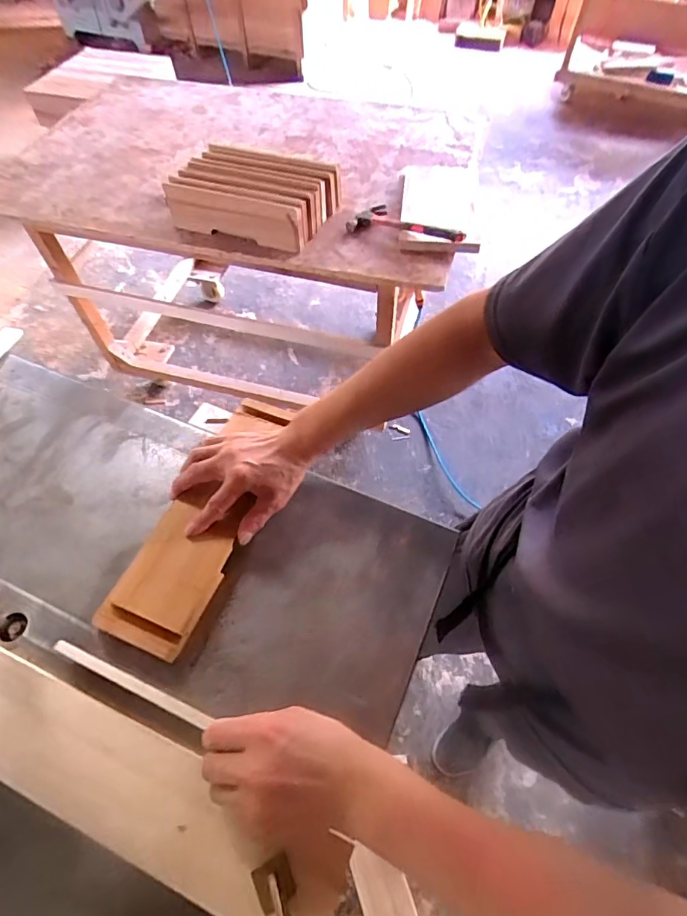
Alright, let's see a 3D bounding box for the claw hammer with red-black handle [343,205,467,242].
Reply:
[{"bbox_3d":[0.135,-0.497,1.046,0.266,0.026,0.095,30,63,33],"label":"claw hammer with red-black handle"}]

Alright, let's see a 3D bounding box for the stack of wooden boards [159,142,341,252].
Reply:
[{"bbox_3d":[-0.200,-0.588,1.075,0.325,0.098,0.224,20,60,12],"label":"stack of wooden boards"}]

